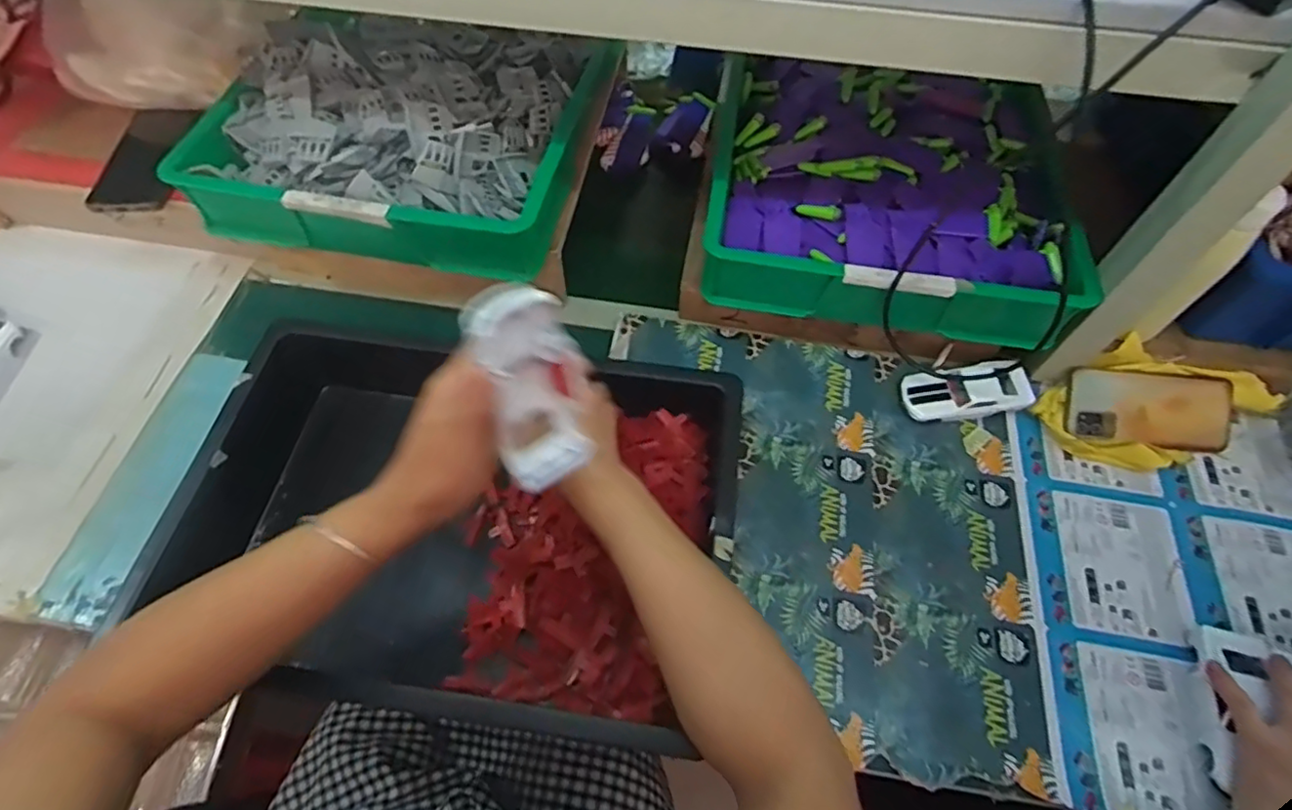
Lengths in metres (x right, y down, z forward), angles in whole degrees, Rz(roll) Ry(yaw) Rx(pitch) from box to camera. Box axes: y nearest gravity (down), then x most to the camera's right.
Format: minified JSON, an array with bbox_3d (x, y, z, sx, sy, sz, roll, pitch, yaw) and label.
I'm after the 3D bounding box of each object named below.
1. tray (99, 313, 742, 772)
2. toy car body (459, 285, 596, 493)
[{"bbox_3d":[-0.156,0.091,0.559,0.441,0.098,0.309,9,59,4],"label":"tray"},{"bbox_3d":[-0.068,-0.012,0.387,0.058,0.134,0.036,-15,39,-10],"label":"toy car body"}]

